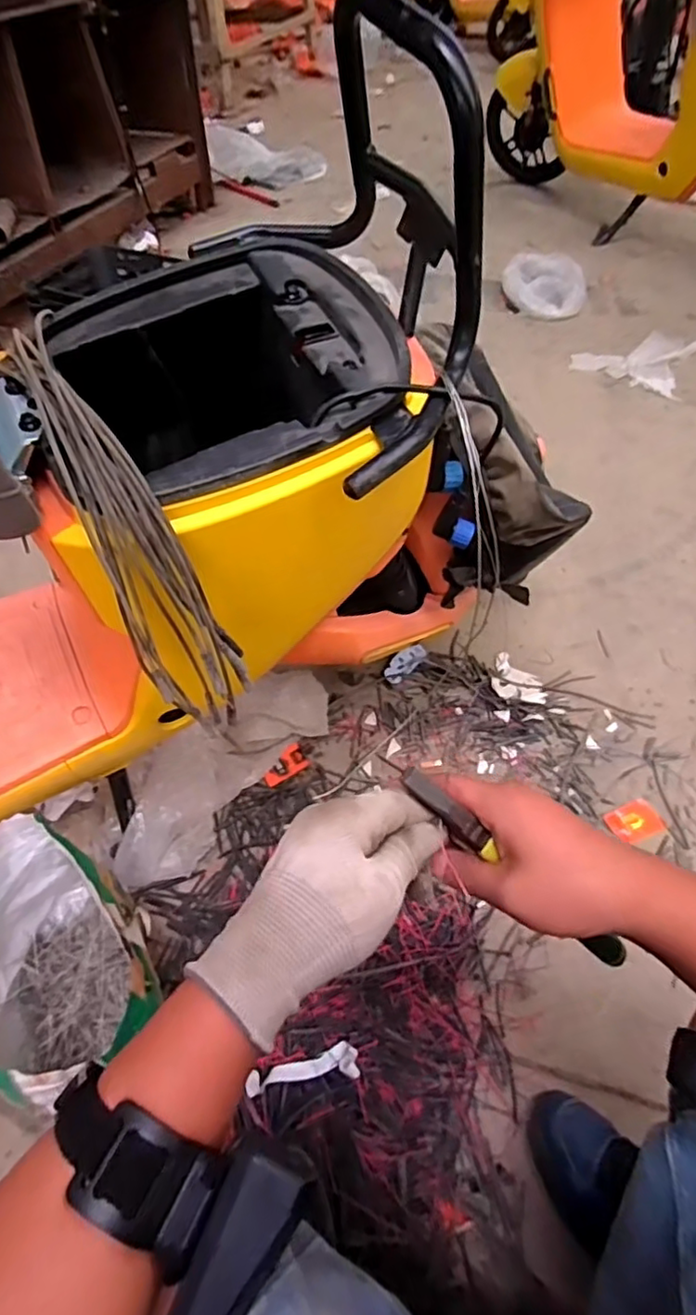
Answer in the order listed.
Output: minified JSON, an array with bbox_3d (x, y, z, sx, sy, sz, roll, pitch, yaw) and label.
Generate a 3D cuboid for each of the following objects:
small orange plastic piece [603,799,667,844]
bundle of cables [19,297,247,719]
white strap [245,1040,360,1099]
[{"bbox_3d":[0.417,0.236,0.877,0.076,0.011,0.055,-20,55,-12],"label":"small orange plastic piece"},{"bbox_3d":[-0.168,-0.079,0.487,0.068,0.342,0.102,-31,30,-19],"label":"bundle of cables"},{"bbox_3d":[-0.049,0.466,0.682,0.121,0.018,0.033,-12,54,-6],"label":"white strap"}]

